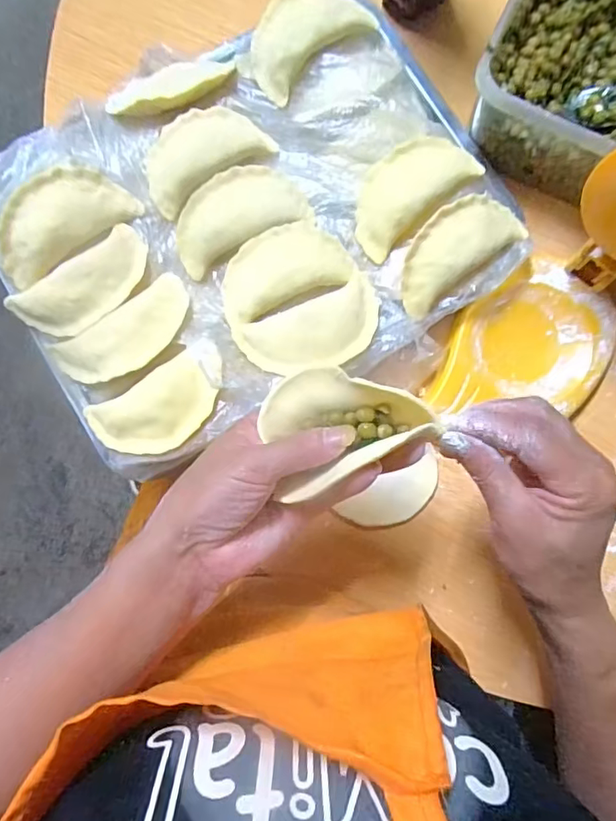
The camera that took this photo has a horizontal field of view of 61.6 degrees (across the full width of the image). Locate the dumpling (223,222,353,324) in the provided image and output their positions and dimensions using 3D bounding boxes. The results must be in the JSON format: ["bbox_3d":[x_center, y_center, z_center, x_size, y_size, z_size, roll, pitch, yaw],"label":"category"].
[{"bbox_3d":[-0.020,-0.111,0.393,0.099,0.015,0.059,-24,84,-3],"label":"dumpling"}]

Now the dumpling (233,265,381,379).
[{"bbox_3d":[0.007,-0.059,0.387,0.111,0.027,0.058,-25,84,-3],"label":"dumpling"}]

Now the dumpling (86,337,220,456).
[{"bbox_3d":[-0.106,-0.003,0.378,0.104,0.018,0.057,-29,84,-4],"label":"dumpling"}]

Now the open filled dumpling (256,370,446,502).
[{"bbox_3d":[0.018,0.002,0.281,0.082,0.036,0.063,-24,86,-7],"label":"open filled dumpling"}]

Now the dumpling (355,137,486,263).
[{"bbox_3d":[0.074,-0.170,0.401,0.102,0.026,0.056,-43,85,-5],"label":"dumpling"}]

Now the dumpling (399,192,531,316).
[{"bbox_3d":[0.113,-0.125,0.398,0.113,0.033,0.051,-39,88,-7],"label":"dumpling"}]

